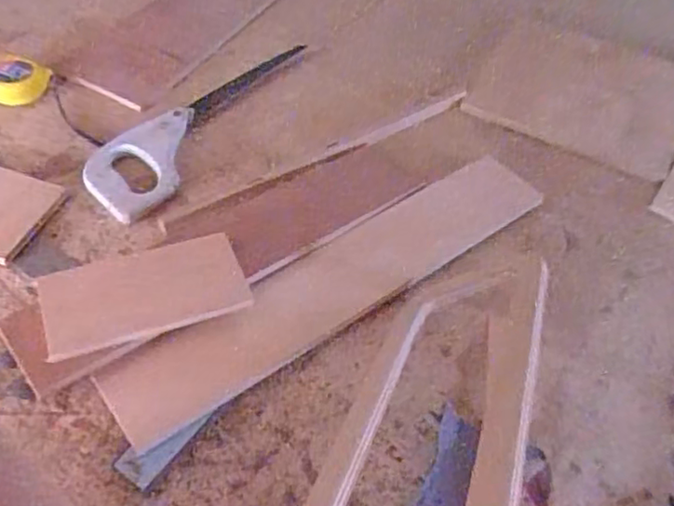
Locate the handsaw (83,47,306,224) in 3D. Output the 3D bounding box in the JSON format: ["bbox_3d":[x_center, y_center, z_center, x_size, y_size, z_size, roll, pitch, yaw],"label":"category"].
[{"bbox_3d":[-0.171,-0.162,0.768,0.106,0.019,0.315,30,59,17],"label":"handsaw"}]

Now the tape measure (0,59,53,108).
[{"bbox_3d":[-0.388,-0.206,0.784,0.084,0.031,0.057,18,57,10],"label":"tape measure"}]

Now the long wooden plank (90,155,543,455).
[{"bbox_3d":[0.003,0.027,0.626,0.471,0.022,0.088,-29,69,-21],"label":"long wooden plank"}]

